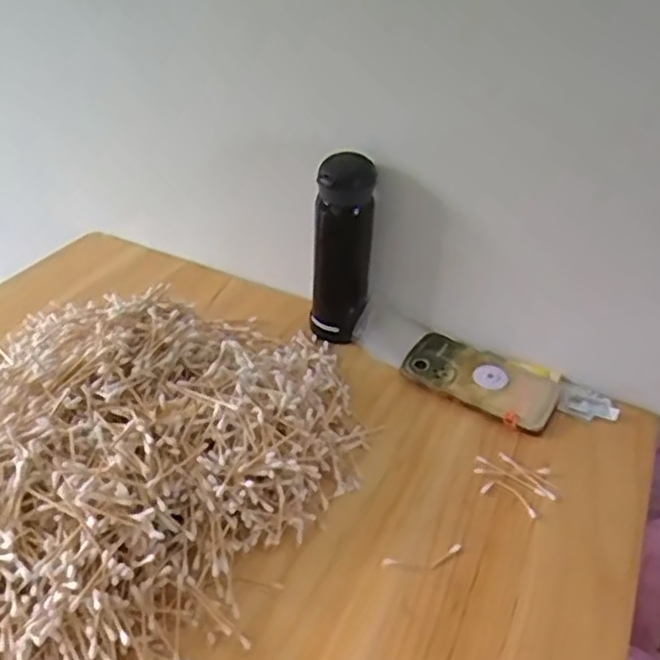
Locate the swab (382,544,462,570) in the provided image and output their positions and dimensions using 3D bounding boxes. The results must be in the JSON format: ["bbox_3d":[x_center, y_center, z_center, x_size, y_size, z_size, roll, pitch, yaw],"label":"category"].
[{"bbox_3d":[0.079,0.191,0.569,0.071,0.004,0.018,-5,37,-15],"label":"swab"}]

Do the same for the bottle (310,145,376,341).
[{"bbox_3d":[0.014,-0.088,0.773,0.066,0.211,0.055,8,35,4],"label":"bottle"}]

